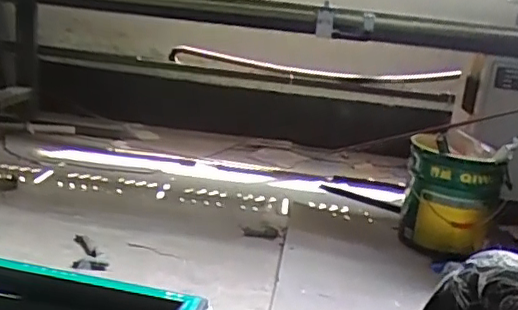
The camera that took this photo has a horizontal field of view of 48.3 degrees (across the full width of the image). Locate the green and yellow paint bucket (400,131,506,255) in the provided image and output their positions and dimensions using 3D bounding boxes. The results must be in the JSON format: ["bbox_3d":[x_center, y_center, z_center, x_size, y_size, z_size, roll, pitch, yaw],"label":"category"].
[{"bbox_3d":[0.600,0.127,1.797,0.287,0.352,0.272,5,17,-2],"label":"green and yellow paint bucket"}]

